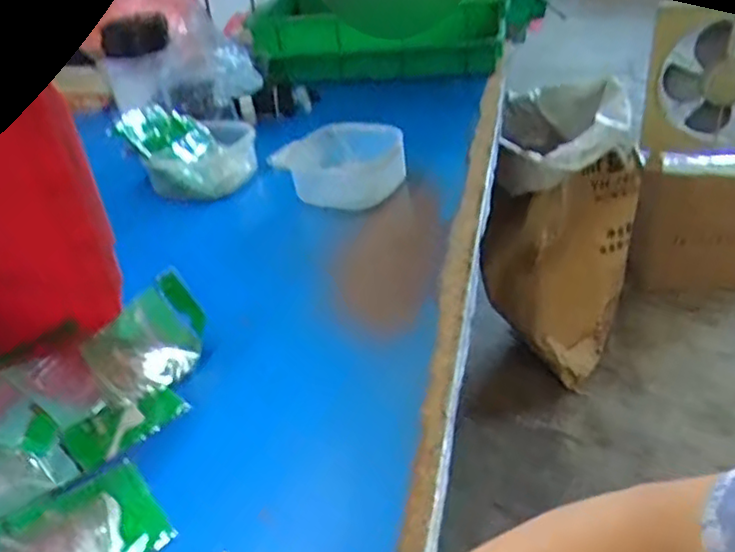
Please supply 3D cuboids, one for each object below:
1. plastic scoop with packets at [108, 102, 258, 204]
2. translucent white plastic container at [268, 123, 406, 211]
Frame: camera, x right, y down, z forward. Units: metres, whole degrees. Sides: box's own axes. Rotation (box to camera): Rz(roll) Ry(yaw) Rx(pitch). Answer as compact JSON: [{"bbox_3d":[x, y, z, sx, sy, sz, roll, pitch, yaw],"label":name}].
[{"bbox_3d":[-0.310,-0.223,1.152,0.187,0.127,0.178,9,38,23],"label":"plastic scoop with packets"},{"bbox_3d":[-0.053,-0.182,1.110,0.236,0.076,0.190,-2,35,9],"label":"translucent white plastic container"}]

